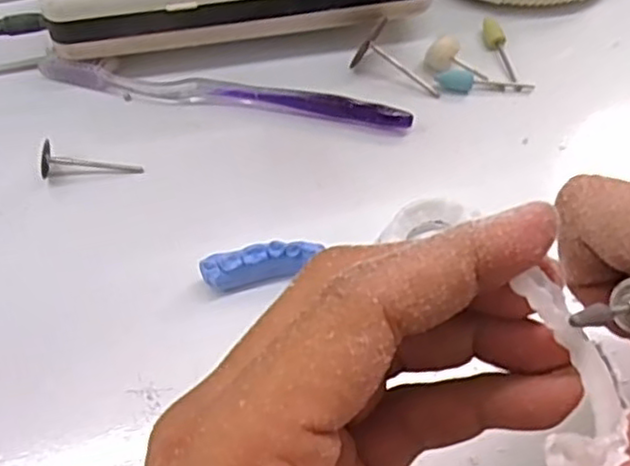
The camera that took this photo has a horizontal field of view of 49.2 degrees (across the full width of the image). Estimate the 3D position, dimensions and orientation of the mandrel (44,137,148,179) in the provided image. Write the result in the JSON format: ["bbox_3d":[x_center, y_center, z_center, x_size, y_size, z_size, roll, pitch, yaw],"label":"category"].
[{"bbox_3d":[-0.103,-0.032,0.319,0.044,0.013,0.017,4,56,-14],"label":"mandrel"}]

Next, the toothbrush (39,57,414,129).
[{"bbox_3d":[-0.046,-0.067,0.342,0.185,0.011,0.013,10,56,5],"label":"toothbrush"}]

